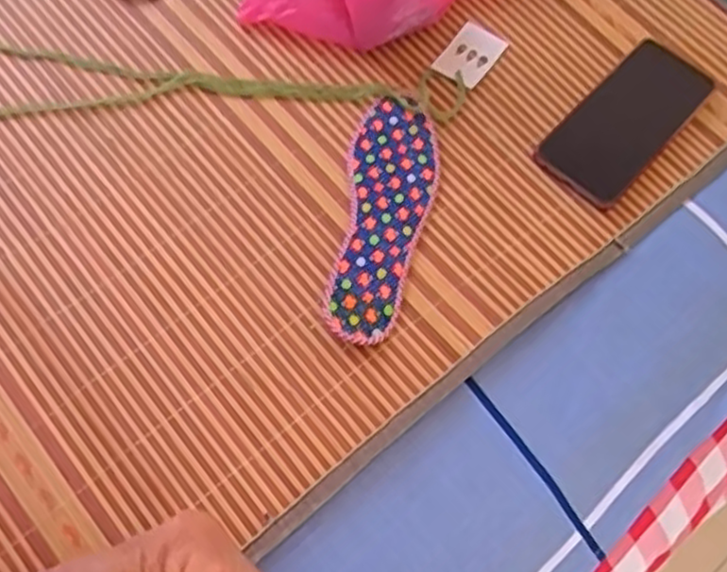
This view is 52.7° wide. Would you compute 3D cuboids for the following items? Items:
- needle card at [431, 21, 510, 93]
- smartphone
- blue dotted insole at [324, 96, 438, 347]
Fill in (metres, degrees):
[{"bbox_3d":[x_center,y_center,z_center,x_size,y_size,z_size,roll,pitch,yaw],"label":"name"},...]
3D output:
[{"bbox_3d":[0.093,-0.201,0.634,0.041,0.004,0.060,35,71,10],"label":"needle card"},{"bbox_3d":[0.219,-0.138,0.610,0.074,0.011,0.164,41,73,12],"label":"smartphone"},{"bbox_3d":[0.013,-0.055,0.563,0.063,0.012,0.207,14,69,2],"label":"blue dotted insole"}]

